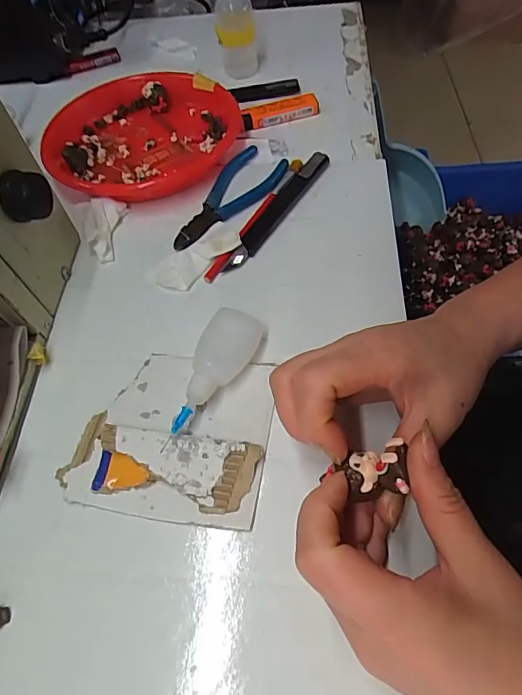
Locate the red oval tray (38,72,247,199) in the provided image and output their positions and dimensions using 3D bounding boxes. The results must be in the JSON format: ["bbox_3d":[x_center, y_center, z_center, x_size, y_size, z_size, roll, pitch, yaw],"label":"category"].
[{"bbox_3d":[-0.107,-0.198,0.417,0.176,0.027,0.157,-31,62,-14],"label":"red oval tray"}]

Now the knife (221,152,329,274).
[{"bbox_3d":[0.012,-0.113,0.365,0.021,0.014,0.135,29,65,20],"label":"knife"}]

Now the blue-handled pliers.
[{"bbox_3d":[-0.033,-0.128,0.381,0.055,0.008,0.125,32,66,21],"label":"blue-handled pliers"}]

